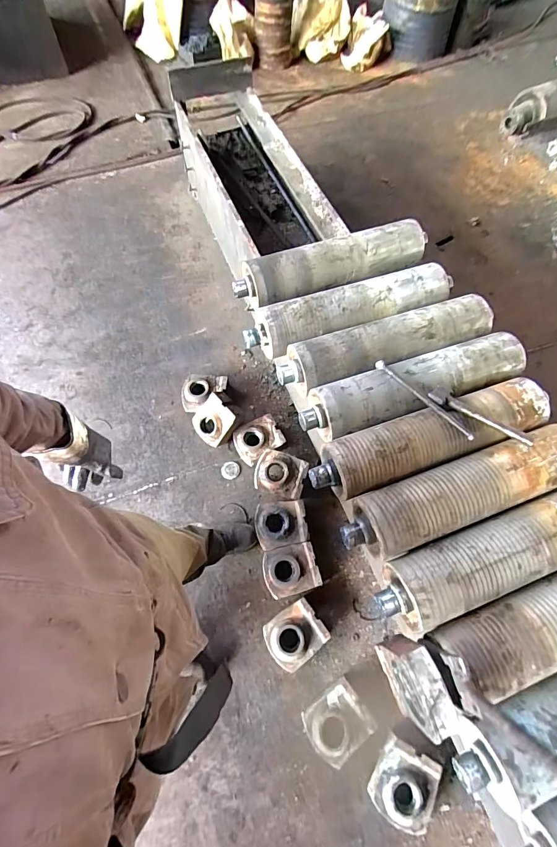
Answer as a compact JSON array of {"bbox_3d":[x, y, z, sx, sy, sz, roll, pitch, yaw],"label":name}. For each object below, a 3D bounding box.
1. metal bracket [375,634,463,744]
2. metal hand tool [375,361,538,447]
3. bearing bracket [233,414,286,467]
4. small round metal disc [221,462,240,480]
[{"bbox_3d":[0.304,0.571,0.832,0.089,0.164,0.182,-19,67,-11],"label":"metal bracket"},{"bbox_3d":[0.446,-0.050,1.009,0.432,0.041,0.096,35,68,14],"label":"metal hand tool"},{"bbox_3d":[-0.087,0.062,1.585,0.190,0.090,0.163,-29,70,-12],"label":"bearing bracket"},{"bbox_3d":[-0.198,0.194,1.575,0.076,0.006,0.074,0,67,0],"label":"small round metal disc"}]

